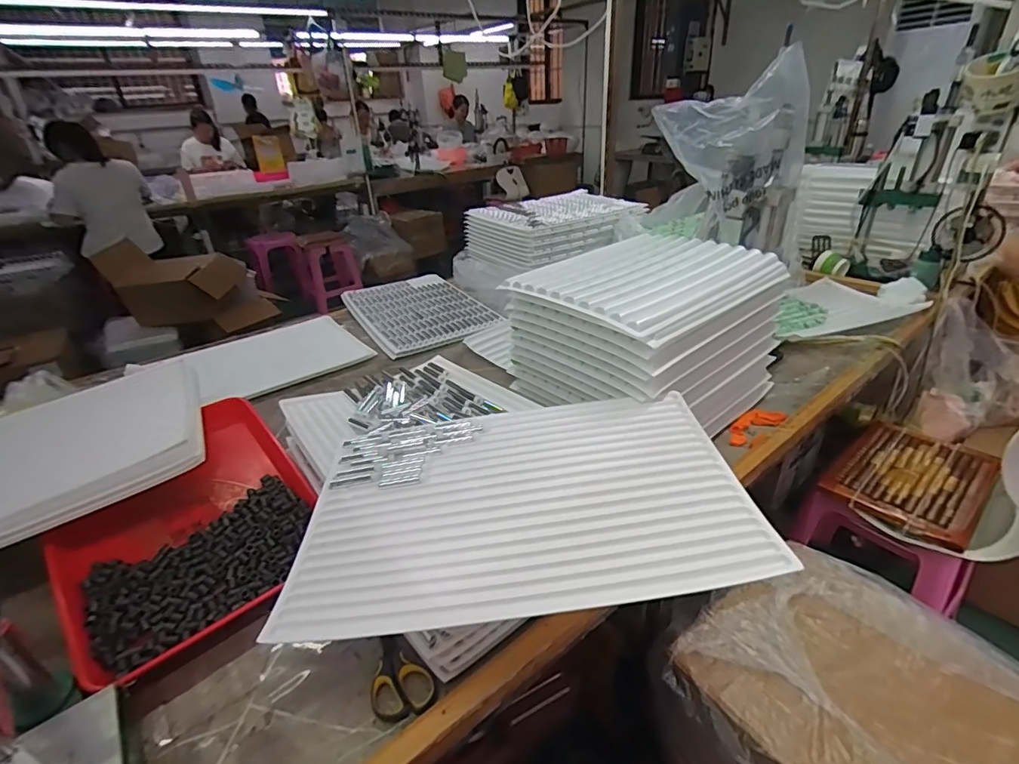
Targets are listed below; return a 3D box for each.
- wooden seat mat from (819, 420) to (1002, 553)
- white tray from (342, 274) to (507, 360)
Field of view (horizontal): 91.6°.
[{"bbox_3d":[0.878,0.206,1.086,0.358,0.025,0.248,-26,36,-34],"label":"wooden seat mat"},{"bbox_3d":[-0.278,-0.220,1.495,0.340,0.032,0.524,-19,33,-26],"label":"white tray"}]

